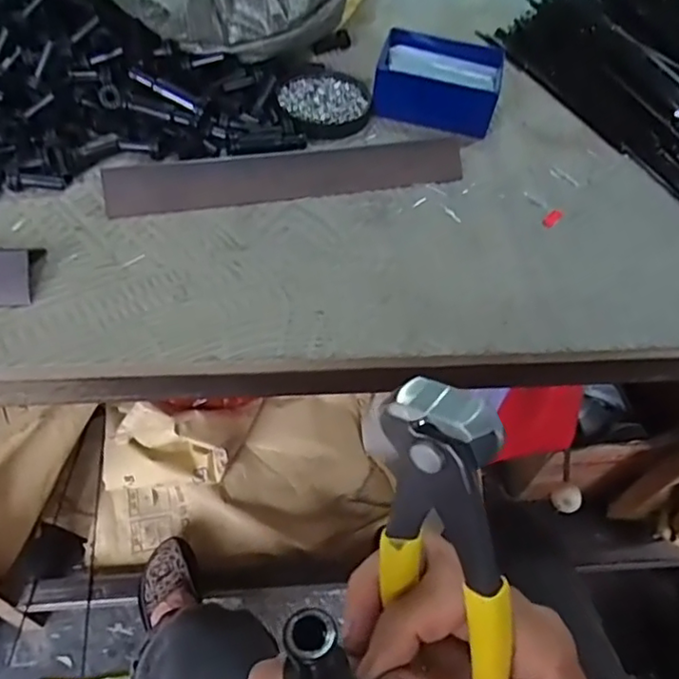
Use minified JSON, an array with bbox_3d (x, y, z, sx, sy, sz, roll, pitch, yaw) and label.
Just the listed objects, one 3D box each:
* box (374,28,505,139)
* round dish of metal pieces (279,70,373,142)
[{"bbox_3d":[0.088,-0.234,0.563,0.111,0.045,0.083,12,54,3],"label":"box"},{"bbox_3d":[-0.013,-0.214,0.558,0.080,0.012,0.094,-15,57,-16],"label":"round dish of metal pieces"}]

